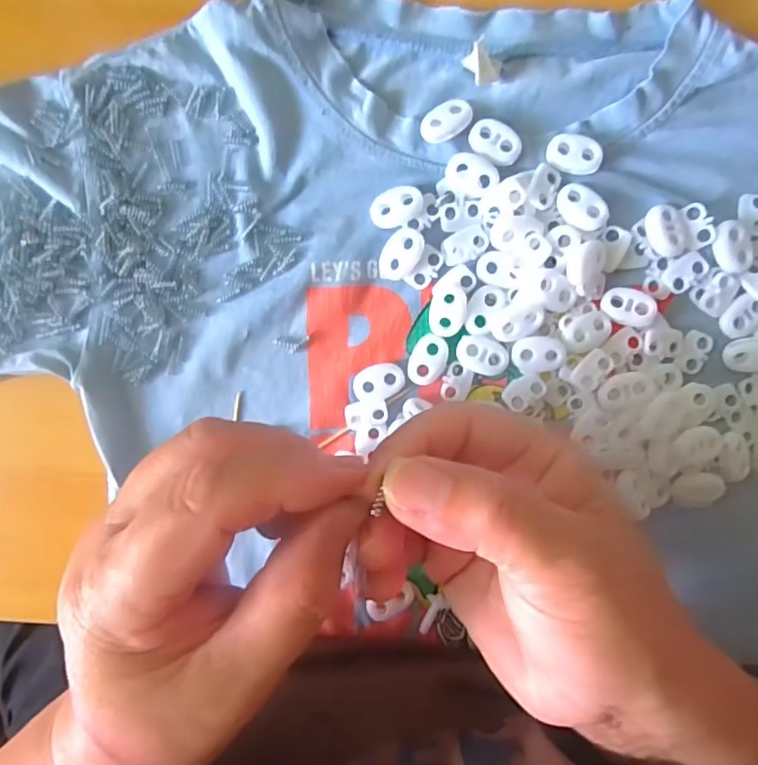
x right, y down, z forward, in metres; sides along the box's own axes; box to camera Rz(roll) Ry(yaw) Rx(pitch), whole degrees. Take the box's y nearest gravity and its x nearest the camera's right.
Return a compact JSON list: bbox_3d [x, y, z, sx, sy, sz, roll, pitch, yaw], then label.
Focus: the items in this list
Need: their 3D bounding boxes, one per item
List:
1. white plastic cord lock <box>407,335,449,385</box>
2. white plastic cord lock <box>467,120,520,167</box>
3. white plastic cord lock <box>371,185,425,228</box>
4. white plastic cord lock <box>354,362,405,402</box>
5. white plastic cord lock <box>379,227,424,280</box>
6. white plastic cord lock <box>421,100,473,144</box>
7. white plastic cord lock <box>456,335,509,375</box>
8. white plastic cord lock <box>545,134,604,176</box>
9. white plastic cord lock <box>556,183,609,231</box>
[{"bbox_3d":[0.021,-0.010,0.244,0.015,0.004,0.022,21,96,-2],"label":"white plastic cord lock"},{"bbox_3d":[0.049,-0.100,0.234,0.023,0.004,0.015,29,96,-3],"label":"white plastic cord lock"},{"bbox_3d":[0.007,-0.075,0.238,0.022,0.005,0.015,-27,96,3],"label":"white plastic cord lock"},{"bbox_3d":[0.000,0.000,0.247,0.022,0.004,0.015,-26,96,3],"label":"white plastic cord lock"},{"bbox_3d":[0.010,-0.055,0.240,0.016,0.006,0.023,26,96,-3],"label":"white plastic cord lock"},{"bbox_3d":[0.028,-0.109,0.235,0.022,0.005,0.015,-34,95,4],"label":"white plastic cord lock"},{"bbox_3d":[0.045,-0.012,0.243,0.022,0.005,0.015,20,96,-2],"label":"white plastic cord lock"},{"bbox_3d":[0.081,-0.095,0.236,0.022,0.005,0.015,15,96,-2],"label":"white plastic cord lock"},{"bbox_3d":[0.085,-0.073,0.235,0.015,0.005,0.022,-36,95,4],"label":"white plastic cord lock"}]

